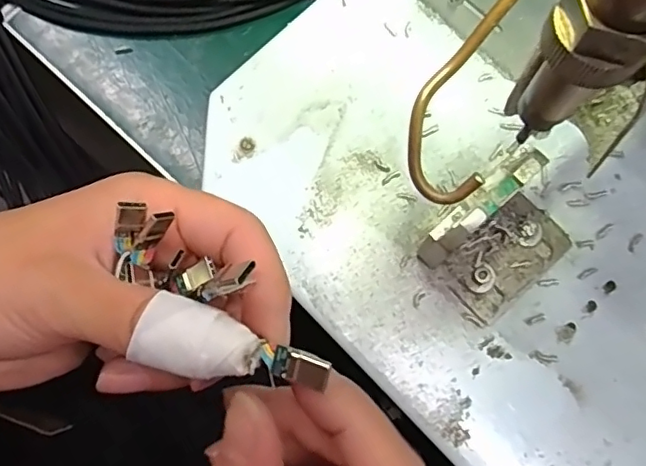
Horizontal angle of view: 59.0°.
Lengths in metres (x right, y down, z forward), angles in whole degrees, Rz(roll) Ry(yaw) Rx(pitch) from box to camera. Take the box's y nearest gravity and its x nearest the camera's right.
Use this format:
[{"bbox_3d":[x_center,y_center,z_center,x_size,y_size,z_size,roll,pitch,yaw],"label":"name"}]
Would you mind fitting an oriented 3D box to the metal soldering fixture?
[{"bbox_3d":[0.070,0.002,0.212,0.050,0.044,0.042,-42,79,-6],"label":"metal soldering fixture"}]

